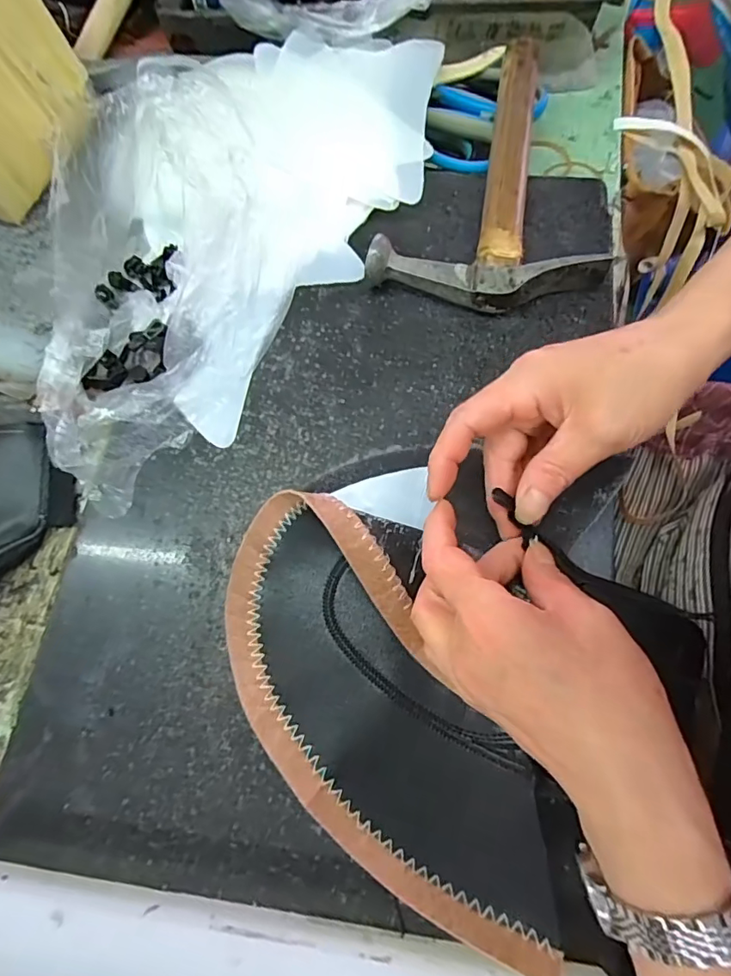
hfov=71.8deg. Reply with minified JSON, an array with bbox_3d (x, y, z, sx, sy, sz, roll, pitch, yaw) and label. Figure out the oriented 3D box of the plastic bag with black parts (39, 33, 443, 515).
[{"bbox_3d":[-0.082,-0.184,0.314,0.165,0.109,0.383,28,76,13],"label":"plastic bag with black parts"}]

